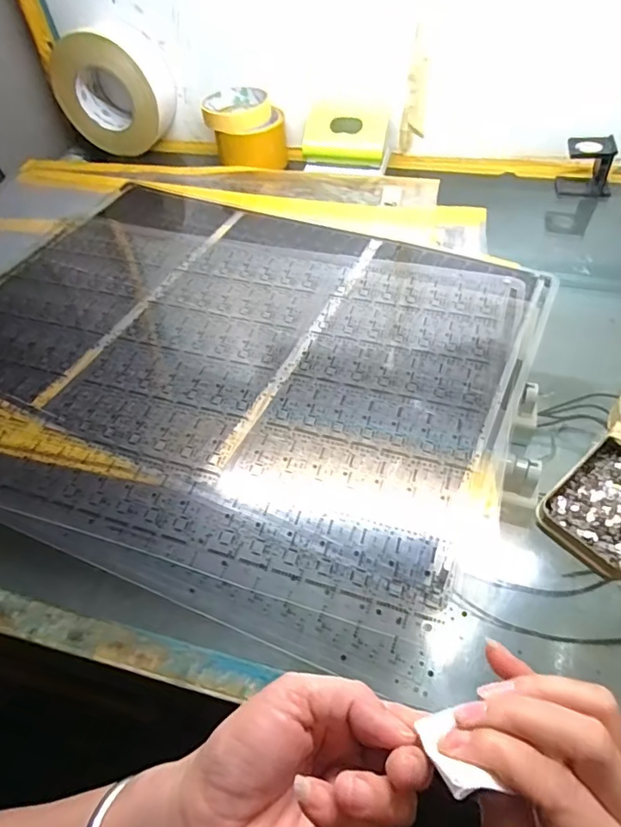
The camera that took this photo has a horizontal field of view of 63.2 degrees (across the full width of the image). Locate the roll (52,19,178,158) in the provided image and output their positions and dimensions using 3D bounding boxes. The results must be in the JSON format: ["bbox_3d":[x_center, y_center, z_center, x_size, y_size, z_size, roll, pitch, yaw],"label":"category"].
[{"bbox_3d":[-0.252,-0.416,0.651,0.143,0.130,0.060,8,53,12],"label":"roll"}]

